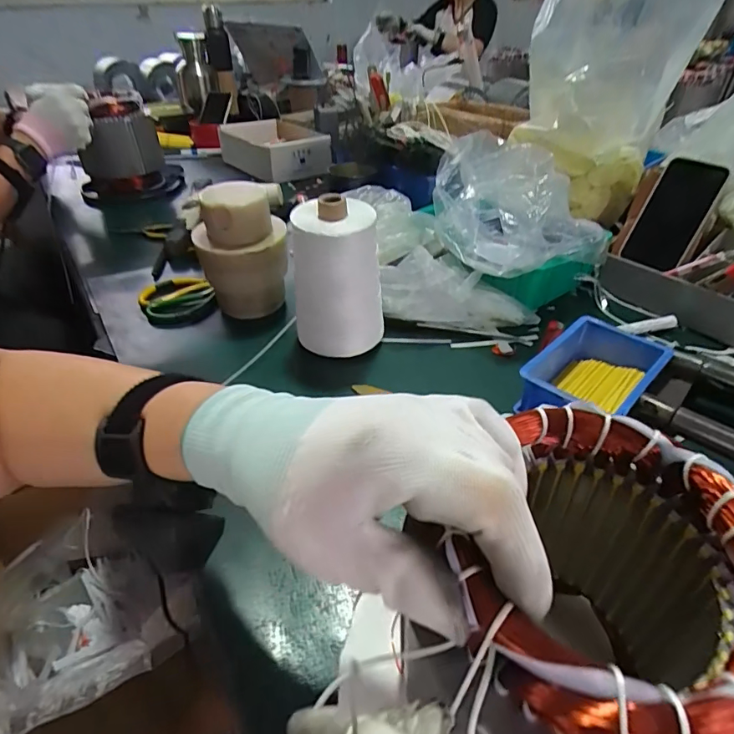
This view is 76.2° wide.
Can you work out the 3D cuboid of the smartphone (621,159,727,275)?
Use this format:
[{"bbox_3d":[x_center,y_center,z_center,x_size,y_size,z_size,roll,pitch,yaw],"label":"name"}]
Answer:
[{"bbox_3d":[0.398,-0.198,0.613,0.073,0.139,0.013,31,13,37],"label":"smartphone"}]

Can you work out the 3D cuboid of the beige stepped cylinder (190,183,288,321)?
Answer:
[{"bbox_3d":[-0.156,-0.143,0.589,0.108,0.151,0.100,-11,40,-13],"label":"beige stepped cylinder"}]

